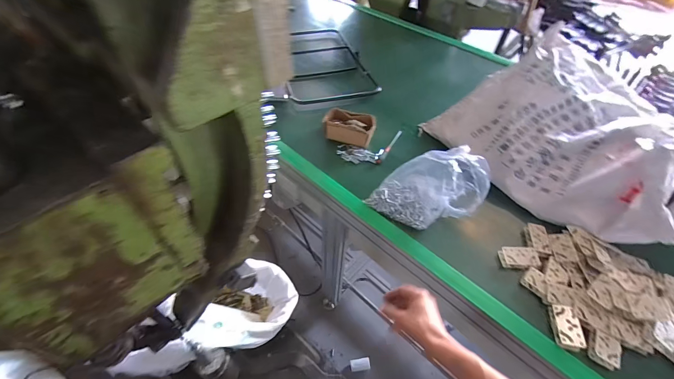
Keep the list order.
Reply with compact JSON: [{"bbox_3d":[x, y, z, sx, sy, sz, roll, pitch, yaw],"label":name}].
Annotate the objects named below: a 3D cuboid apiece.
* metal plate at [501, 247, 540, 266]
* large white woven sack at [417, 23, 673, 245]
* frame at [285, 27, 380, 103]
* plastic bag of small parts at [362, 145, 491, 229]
[{"bbox_3d":[0.422,0.153,0.701,0.081,0.011,0.046,3,50,0],"label":"metal plate"},{"bbox_3d":[0.732,-0.128,0.821,0.608,0.212,0.746,-20,54,-19],"label":"large white woven sack"},{"bbox_3d":[-0.063,-0.532,1.250,0.338,0.029,0.541,-11,51,-11],"label":"frame"},{"bbox_3d":[0.218,-0.011,0.724,0.234,0.178,0.154,31,55,21],"label":"plastic bag of small parts"}]

